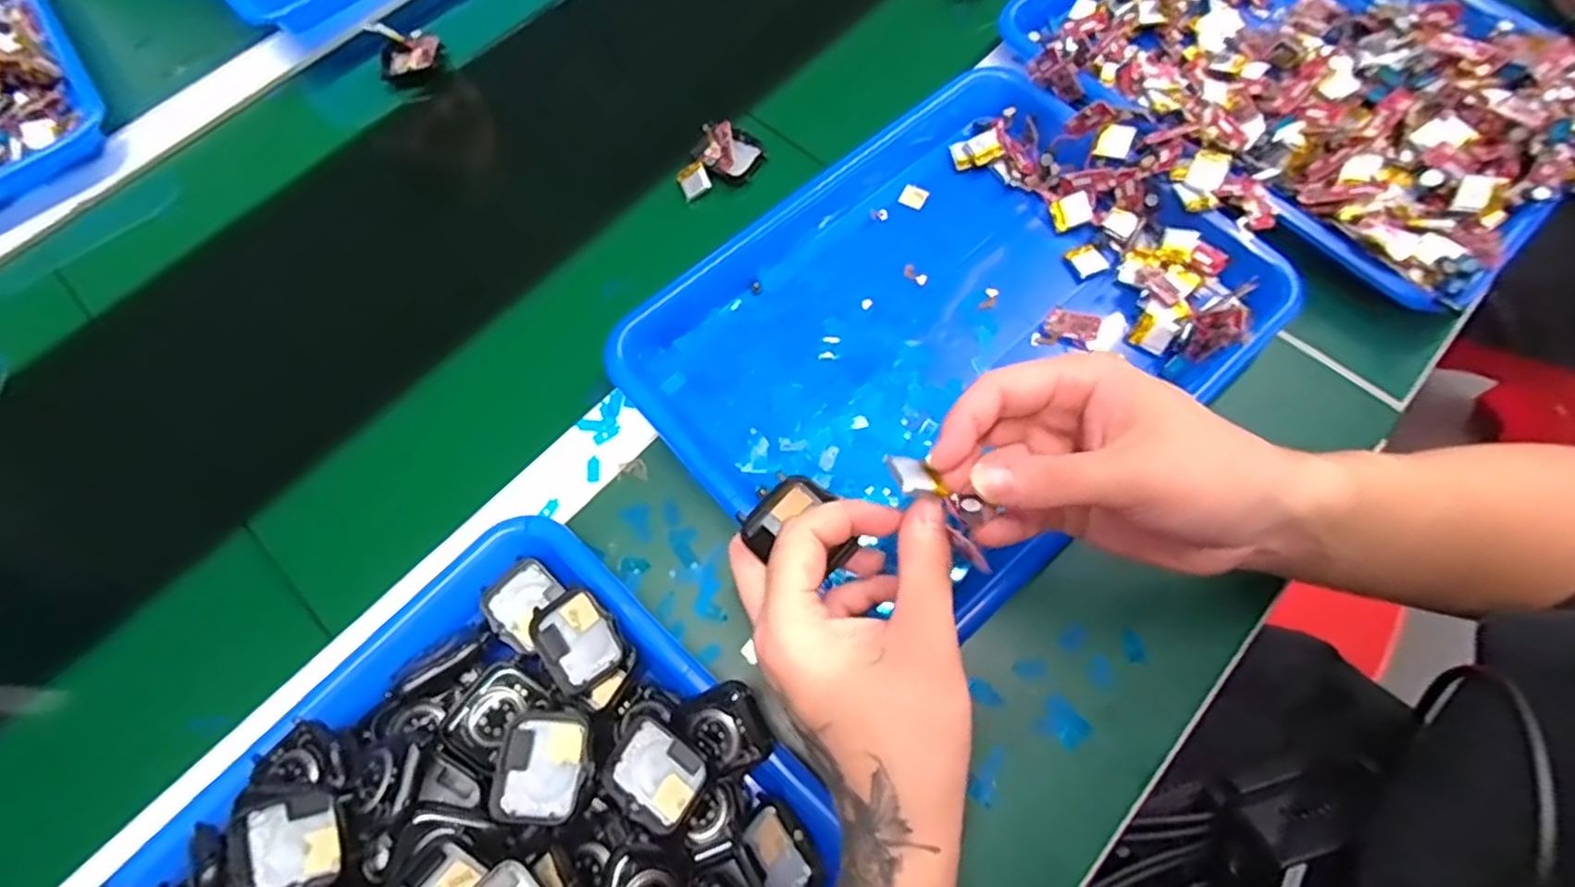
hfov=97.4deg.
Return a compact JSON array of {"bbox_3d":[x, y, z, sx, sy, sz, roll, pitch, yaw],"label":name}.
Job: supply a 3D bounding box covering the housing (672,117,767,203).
[{"bbox_3d":[-0.046,-0.196,0.469,0.062,0.022,0.041,-21,69,-6],"label":"housing"}]

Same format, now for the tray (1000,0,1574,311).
[{"bbox_3d":[0.331,-0.252,0.454,0.351,0.056,0.279,39,74,16],"label":"tray"}]

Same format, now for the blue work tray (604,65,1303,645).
[{"bbox_3d":[0.088,-0.069,0.404,0.326,0.032,0.263,-40,72,-13],"label":"blue work tray"}]

